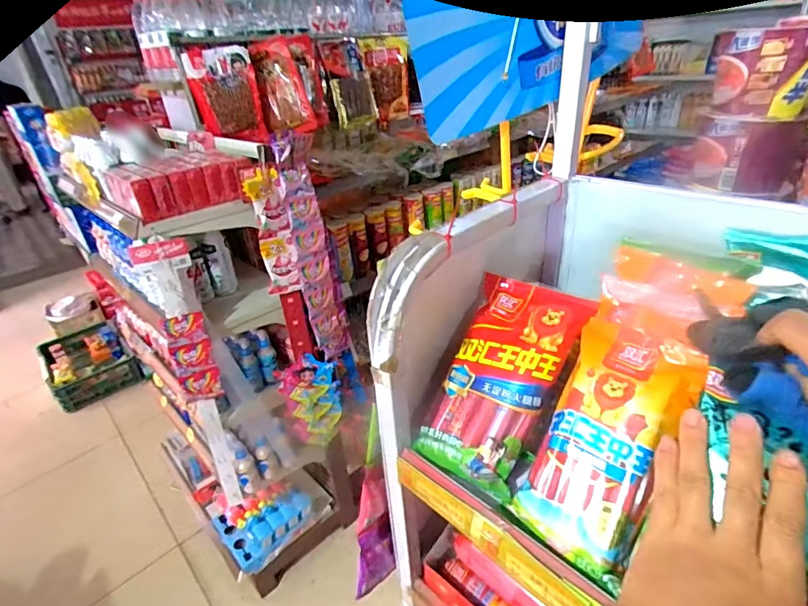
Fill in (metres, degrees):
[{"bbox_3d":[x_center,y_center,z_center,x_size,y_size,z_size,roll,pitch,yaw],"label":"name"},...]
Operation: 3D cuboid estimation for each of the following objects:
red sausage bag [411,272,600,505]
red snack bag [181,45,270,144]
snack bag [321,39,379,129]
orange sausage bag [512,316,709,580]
[{"bbox_3d":[0.091,0.070,0.419,0.108,0.035,0.194,18,77,34],"label":"red sausage bag"},{"bbox_3d":[-0.457,-0.535,1.156,0.068,0.210,0.160,19,38,35],"label":"red snack bag"},{"bbox_3d":[-0.166,-0.679,1.384,0.075,0.237,0.144,17,37,33],"label":"snack bag"},{"bbox_3d":[0.160,0.101,0.349,0.089,0.024,0.177,19,77,36],"label":"orange sausage bag"}]

